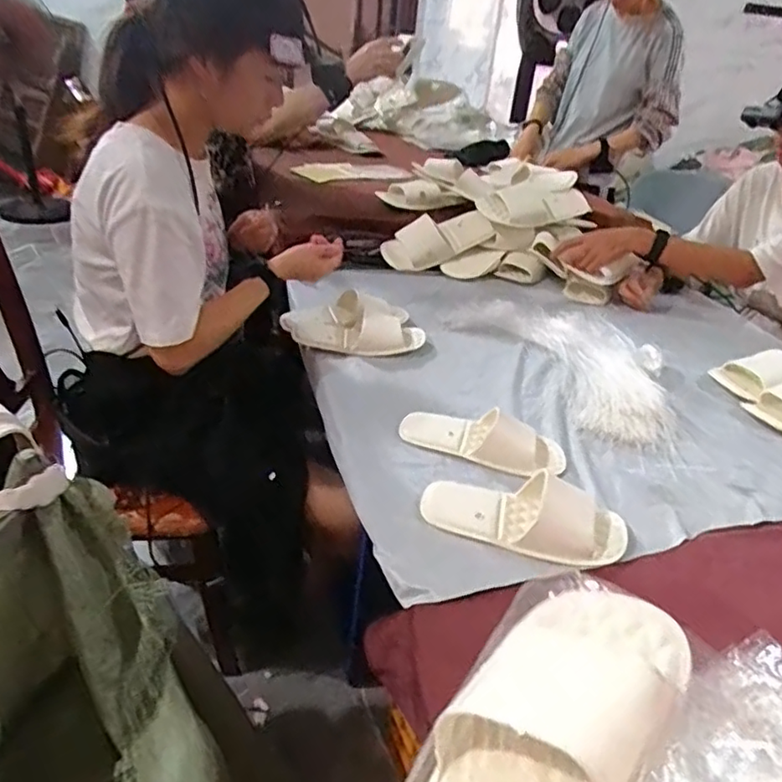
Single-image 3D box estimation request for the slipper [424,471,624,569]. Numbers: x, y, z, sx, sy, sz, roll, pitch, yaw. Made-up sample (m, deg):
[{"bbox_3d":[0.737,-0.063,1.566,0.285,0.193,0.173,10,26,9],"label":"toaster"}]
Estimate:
[{"bbox_3d":[0.158,0.135,0.721,0.235,0.058,0.095,12,31,9],"label":"slipper"}]

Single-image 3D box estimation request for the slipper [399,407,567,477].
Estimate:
[{"bbox_3d":[0.125,0.059,0.851,0.226,0.065,0.076,12,32,11],"label":"slipper"}]

